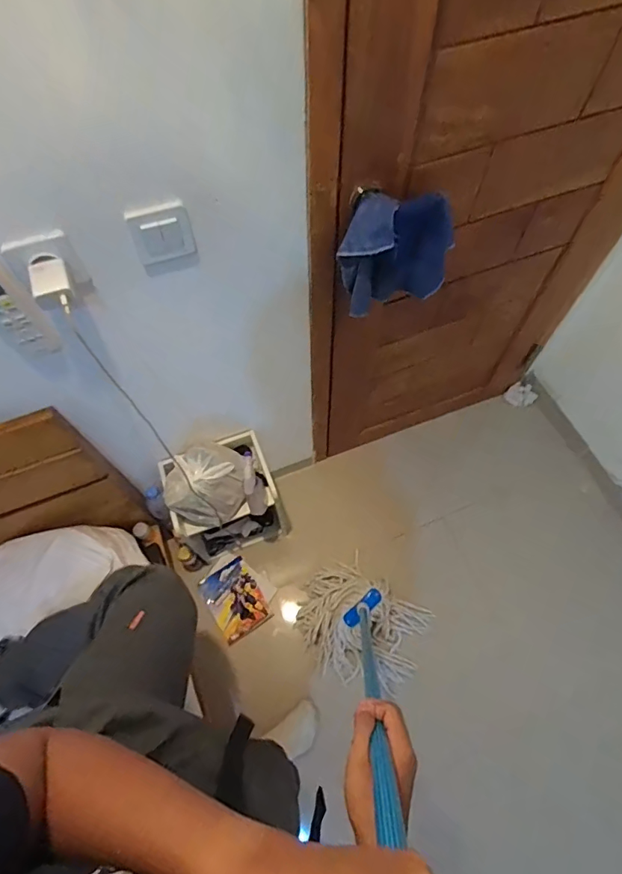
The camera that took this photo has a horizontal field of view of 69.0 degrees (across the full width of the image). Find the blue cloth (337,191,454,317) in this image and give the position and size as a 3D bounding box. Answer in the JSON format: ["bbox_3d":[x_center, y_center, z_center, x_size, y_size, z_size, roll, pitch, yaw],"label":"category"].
[{"bbox_3d":[0.146,-0.313,0.767,0.194,0.195,0.060,-21,65,-8],"label":"blue cloth"}]

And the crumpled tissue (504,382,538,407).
[{"bbox_3d":[0.782,-0.155,1.683,0.102,0.047,0.082,34,70,17],"label":"crumpled tissue"}]

